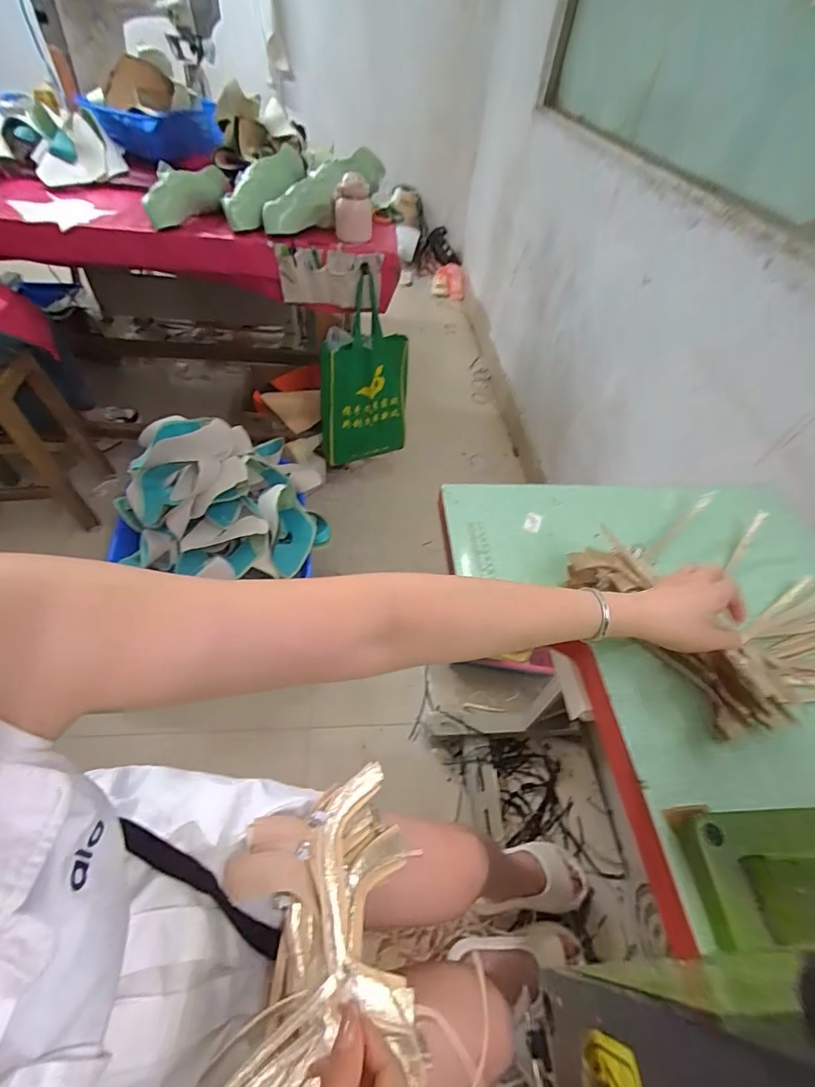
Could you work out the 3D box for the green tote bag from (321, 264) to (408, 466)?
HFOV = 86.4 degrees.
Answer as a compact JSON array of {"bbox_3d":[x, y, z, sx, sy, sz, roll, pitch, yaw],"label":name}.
[{"bbox_3d":[-0.135,-0.504,1.393,0.284,0.492,0.111,-15,54,-18],"label":"green tote bag"}]

